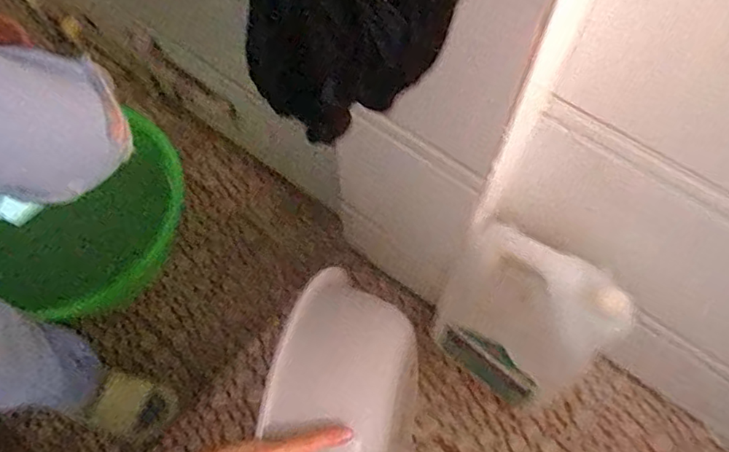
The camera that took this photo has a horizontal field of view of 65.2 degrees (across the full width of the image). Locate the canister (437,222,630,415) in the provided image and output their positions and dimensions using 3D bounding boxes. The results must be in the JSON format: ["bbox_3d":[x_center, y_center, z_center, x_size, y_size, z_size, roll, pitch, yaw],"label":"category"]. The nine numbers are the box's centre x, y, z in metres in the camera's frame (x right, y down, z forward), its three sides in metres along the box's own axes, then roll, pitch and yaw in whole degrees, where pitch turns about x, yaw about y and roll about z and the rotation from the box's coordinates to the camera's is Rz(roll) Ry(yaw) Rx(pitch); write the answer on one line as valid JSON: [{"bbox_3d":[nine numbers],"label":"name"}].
[{"bbox_3d":[0.227,0.160,0.883,0.216,0.376,0.117,37,70,17],"label":"canister"}]

